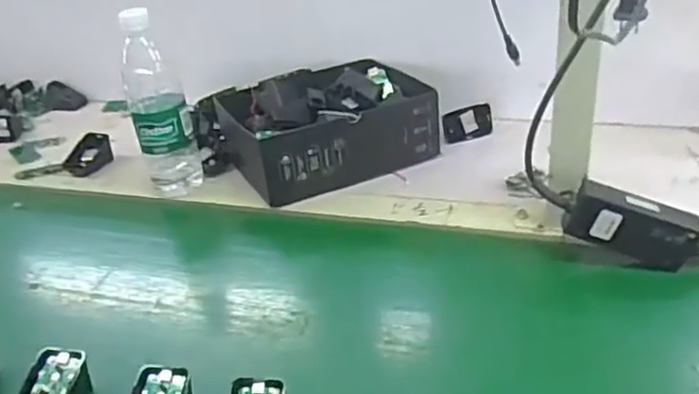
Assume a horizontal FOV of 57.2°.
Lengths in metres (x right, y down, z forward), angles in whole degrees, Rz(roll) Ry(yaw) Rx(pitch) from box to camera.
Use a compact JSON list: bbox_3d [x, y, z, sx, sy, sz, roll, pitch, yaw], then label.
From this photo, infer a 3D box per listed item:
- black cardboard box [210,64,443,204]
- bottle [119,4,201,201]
[{"bbox_3d":[-0.021,-0.097,0.839,0.258,0.092,0.167,-20,34,-20],"label":"black cardboard box"},{"bbox_3d":[-0.232,-0.107,0.773,0.065,0.235,0.059,-13,32,-10],"label":"bottle"}]

